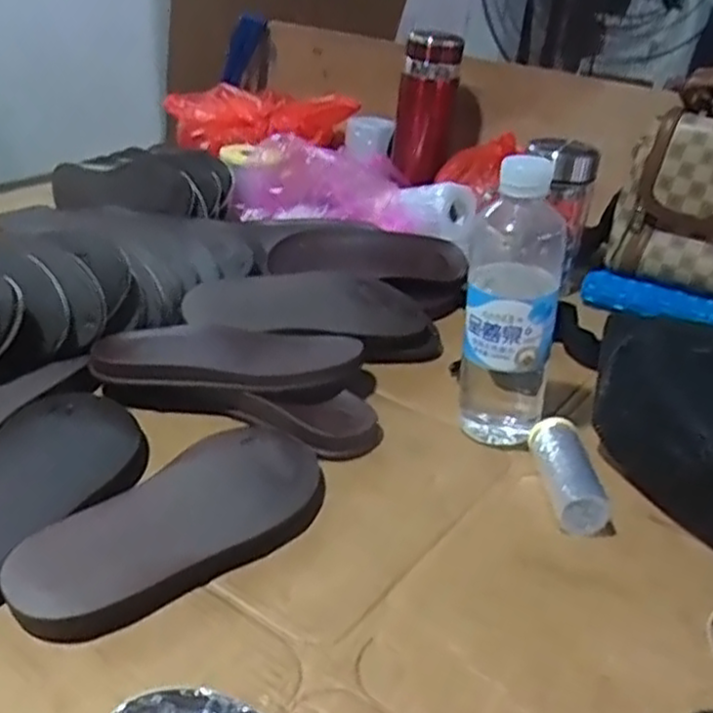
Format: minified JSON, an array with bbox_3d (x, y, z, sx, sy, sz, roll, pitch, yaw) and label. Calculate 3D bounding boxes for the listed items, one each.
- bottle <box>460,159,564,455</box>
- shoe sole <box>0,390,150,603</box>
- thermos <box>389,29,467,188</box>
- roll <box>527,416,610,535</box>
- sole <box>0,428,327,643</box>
[{"bbox_3d":[0.109,-0.034,0.528,0.066,0.208,0.064,10,30,8],"label":"bottle"},{"bbox_3d":[-0.195,0.083,0.451,0.096,0.026,0.201,9,30,7],"label":"shoe sole"},{"bbox_3d":[0.090,-0.323,0.961,0.072,0.191,0.057,2,51,-5],"label":"thermos"},{"bbox_3d":[0.143,0.078,0.510,0.030,0.034,0.088,2,30,-5],"label":"roll"},{"bbox_3d":[-0.094,0.097,0.431,0.084,0.027,0.197,23,34,29],"label":"sole"}]

